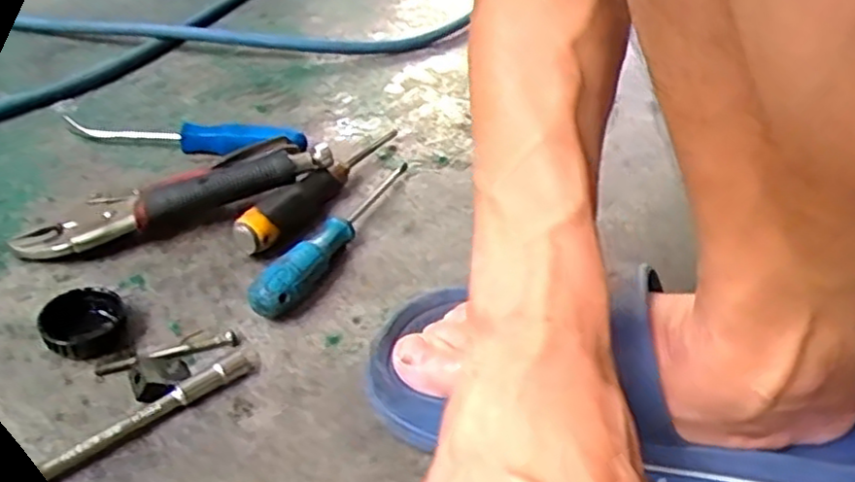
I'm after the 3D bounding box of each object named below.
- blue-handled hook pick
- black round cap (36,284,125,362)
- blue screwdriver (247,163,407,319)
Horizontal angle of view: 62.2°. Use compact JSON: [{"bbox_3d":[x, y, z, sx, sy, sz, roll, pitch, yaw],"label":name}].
[{"bbox_3d":[-0.200,-0.087,0.584,0.199,0.027,0.020,7,38,1],"label":"blue-handled hook pick"},{"bbox_3d":[-0.201,0.048,0.412,0.044,0.017,0.044,4,38,-3],"label":"black round cap"},{"bbox_3d":[-0.057,-0.013,0.501,0.023,0.031,0.200,20,40,16],"label":"blue screwdriver"}]

